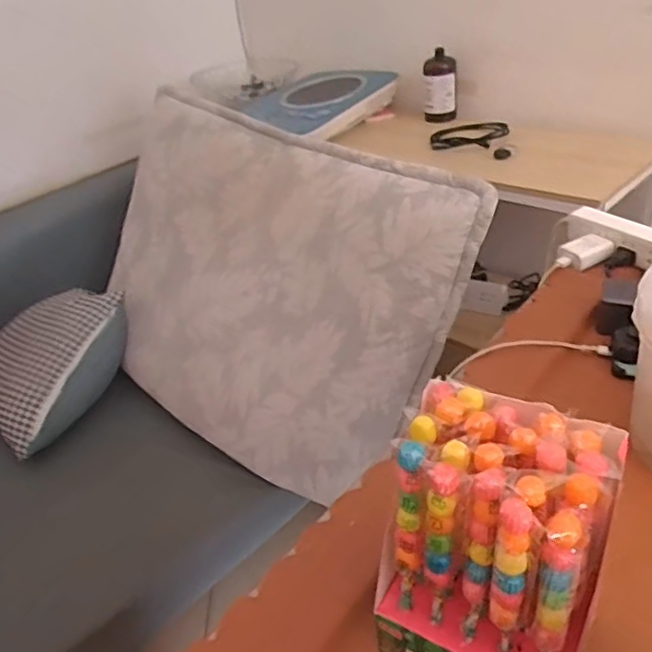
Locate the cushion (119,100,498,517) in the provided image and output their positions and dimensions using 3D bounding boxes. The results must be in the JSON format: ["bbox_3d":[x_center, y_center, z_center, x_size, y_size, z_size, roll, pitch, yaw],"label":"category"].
[{"bbox_3d":[-0.158,-0.087,1.188,0.806,0.598,0.102,27,8,31],"label":"cushion"}]

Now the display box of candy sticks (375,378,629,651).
[{"bbox_3d":[0.109,0.151,0.408,0.123,0.189,0.108,18,42,33],"label":"display box of candy sticks"}]

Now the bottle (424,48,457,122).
[{"bbox_3d":[0.259,-0.538,1.399,0.073,0.141,0.086,0,35,11],"label":"bottle"}]

